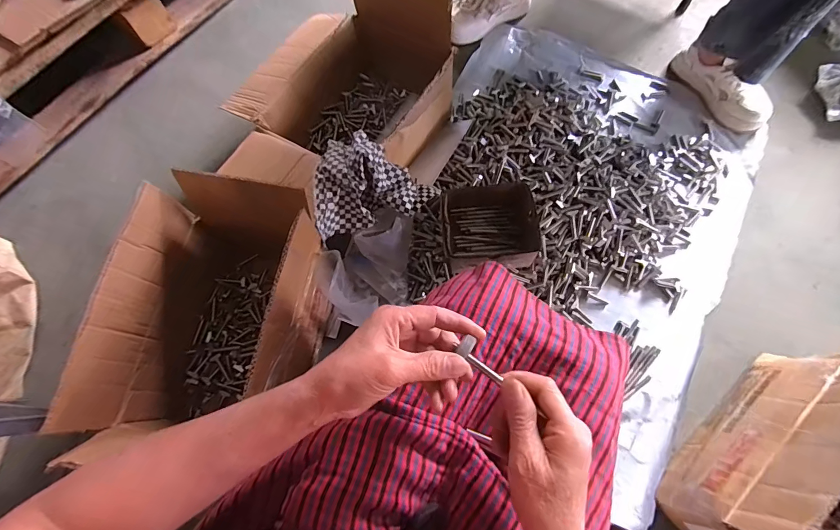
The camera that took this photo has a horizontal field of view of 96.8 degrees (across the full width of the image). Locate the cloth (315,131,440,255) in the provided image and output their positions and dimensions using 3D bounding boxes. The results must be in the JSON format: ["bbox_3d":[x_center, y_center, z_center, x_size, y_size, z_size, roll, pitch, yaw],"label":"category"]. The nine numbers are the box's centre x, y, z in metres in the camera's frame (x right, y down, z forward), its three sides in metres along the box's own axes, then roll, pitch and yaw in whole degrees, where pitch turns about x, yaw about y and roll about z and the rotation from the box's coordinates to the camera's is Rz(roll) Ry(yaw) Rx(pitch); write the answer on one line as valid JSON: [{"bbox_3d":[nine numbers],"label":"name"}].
[{"bbox_3d":[-0.096,-0.147,0.656,0.217,0.108,0.175,-26,67,-11],"label":"cloth"}]

